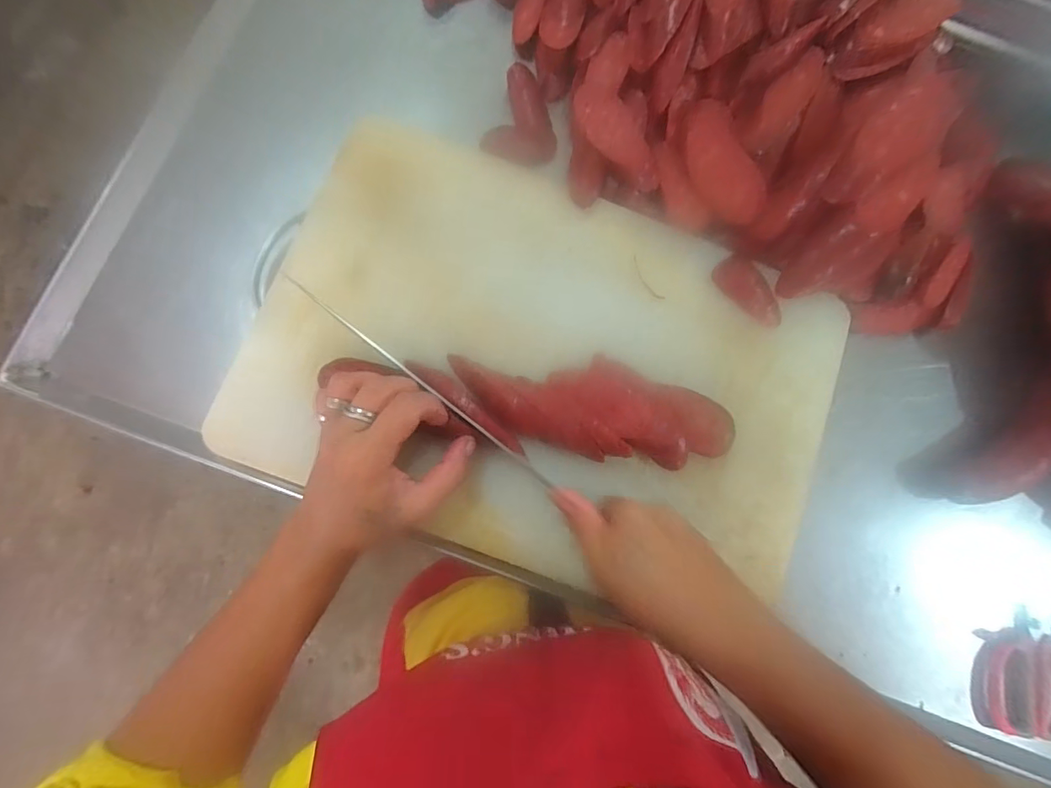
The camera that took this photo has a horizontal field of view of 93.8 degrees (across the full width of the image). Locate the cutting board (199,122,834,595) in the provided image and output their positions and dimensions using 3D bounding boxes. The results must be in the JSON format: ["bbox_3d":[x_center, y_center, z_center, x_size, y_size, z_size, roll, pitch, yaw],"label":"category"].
[{"bbox_3d":[0.022,-0.018,0.380,0.437,0.025,0.287,21,82,-4],"label":"cutting board"}]

